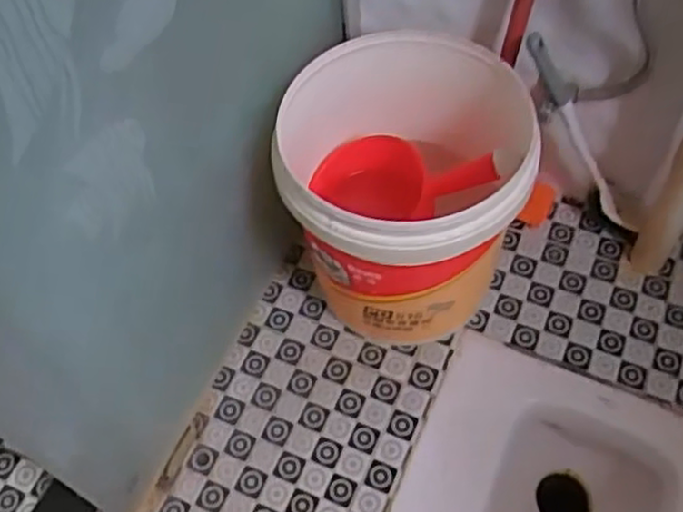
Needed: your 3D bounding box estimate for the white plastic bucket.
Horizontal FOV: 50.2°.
[{"bbox_3d":[0.066,-0.061,0.906,0.259,0.294,0.281,-3,58,4],"label":"white plastic bucket"}]

